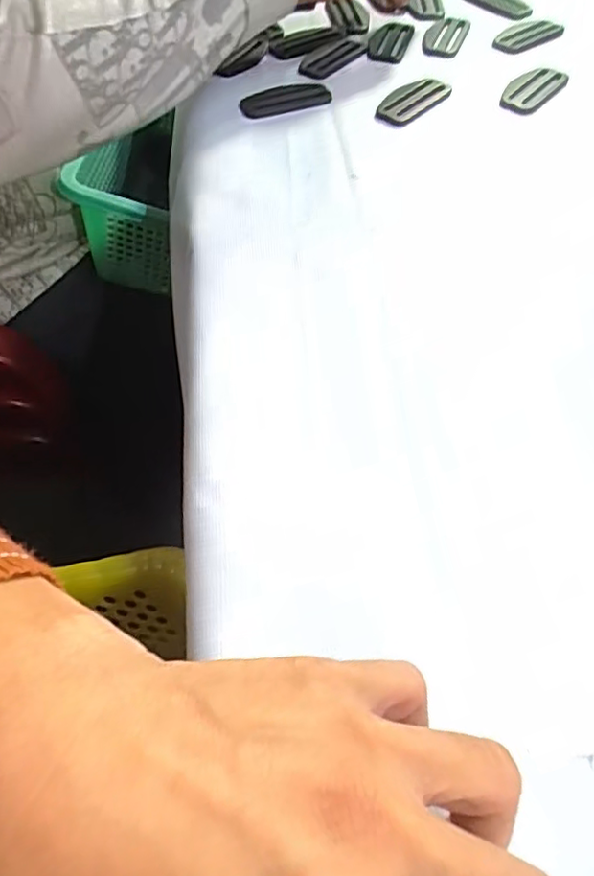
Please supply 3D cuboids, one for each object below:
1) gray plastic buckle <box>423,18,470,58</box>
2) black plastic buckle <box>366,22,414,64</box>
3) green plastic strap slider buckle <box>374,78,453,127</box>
[{"bbox_3d":[0.114,-0.308,0.470,0.028,0.007,0.056,18,60,18],"label":"gray plastic buckle"},{"bbox_3d":[0.070,-0.302,0.466,0.031,0.004,0.062,13,59,15],"label":"black plastic buckle"},{"bbox_3d":[0.077,-0.228,0.411,0.029,0.004,0.061,36,67,26],"label":"green plastic strap slider buckle"}]

